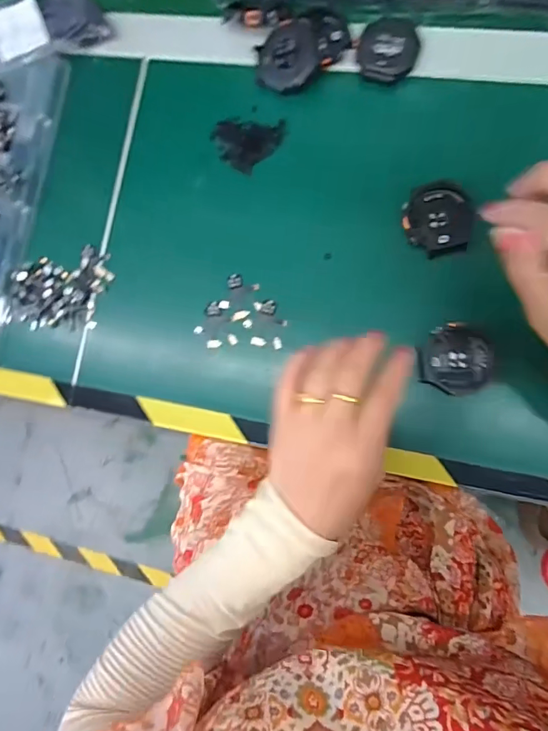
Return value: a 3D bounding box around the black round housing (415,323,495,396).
[{"bbox_3d":[0.128,-0.004,0.309,0.049,0.012,0.047,3,84,8],"label":"black round housing"}]

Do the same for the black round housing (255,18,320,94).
[{"bbox_3d":[0.010,-0.238,0.343,0.050,0.011,0.050,3,98,21],"label":"black round housing"}]

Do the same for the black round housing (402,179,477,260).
[{"bbox_3d":[0.121,-0.106,0.321,0.052,0.013,0.050,-1,83,8],"label":"black round housing"}]

